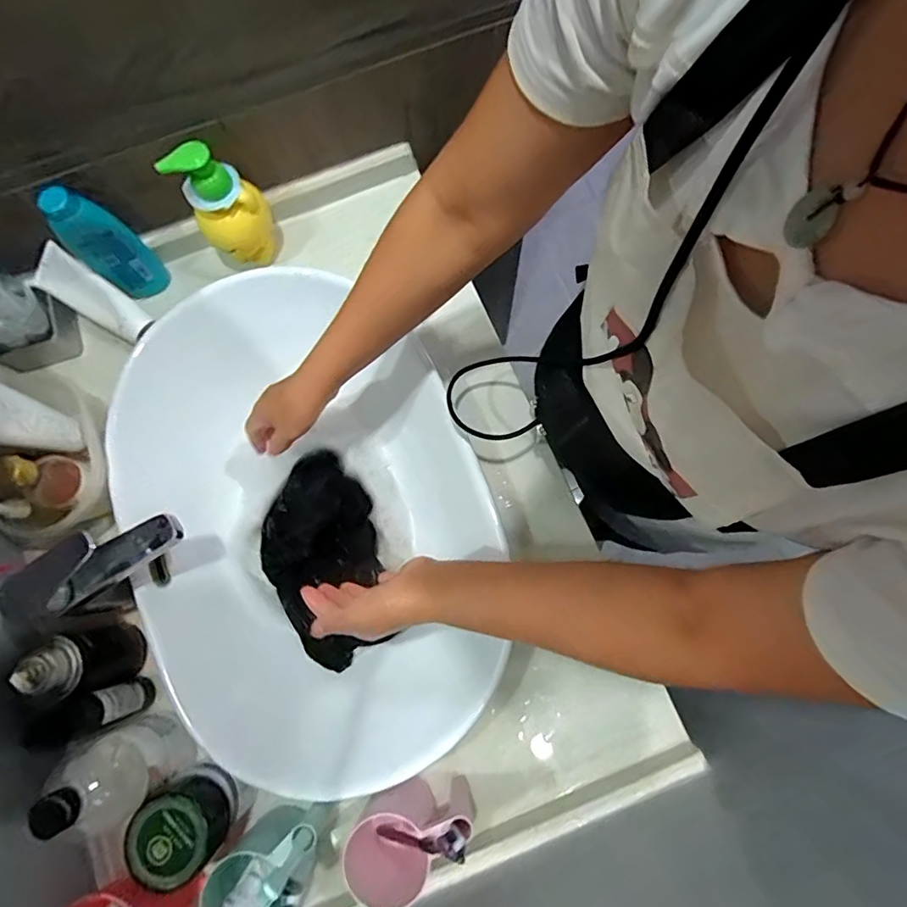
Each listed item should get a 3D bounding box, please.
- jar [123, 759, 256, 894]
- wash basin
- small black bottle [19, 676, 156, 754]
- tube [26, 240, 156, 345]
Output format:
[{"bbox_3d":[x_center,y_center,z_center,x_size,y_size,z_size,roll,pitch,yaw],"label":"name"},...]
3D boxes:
[{"bbox_3d":[-0.250,0.343,0.468,0.074,0.077,0.074,0,78,2],"label":"jar"},{"bbox_3d":[-0.166,0.073,0.597,0.385,0.122,0.557,-21,78,-3],"label":"wash basin"},{"bbox_3d":[-0.347,0.249,0.487,0.029,0.138,0.035,-21,78,-3],"label":"small black bottle"},{"bbox_3d":[-0.441,-0.194,0.616,0.152,0.051,0.053,33,80,-8],"label":"tube"}]

